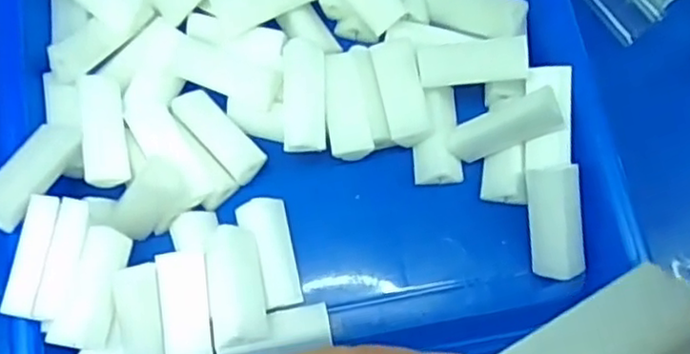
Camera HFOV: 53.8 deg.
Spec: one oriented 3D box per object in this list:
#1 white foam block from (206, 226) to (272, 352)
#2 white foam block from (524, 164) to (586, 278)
[{"bbox_3d":[-0.043,0.043,0.271,0.021,0.013,0.047,-9,72,-4],"label":"white foam block"},{"bbox_3d":[0.088,0.018,0.278,0.021,0.017,0.045,-5,95,-2],"label":"white foam block"}]

